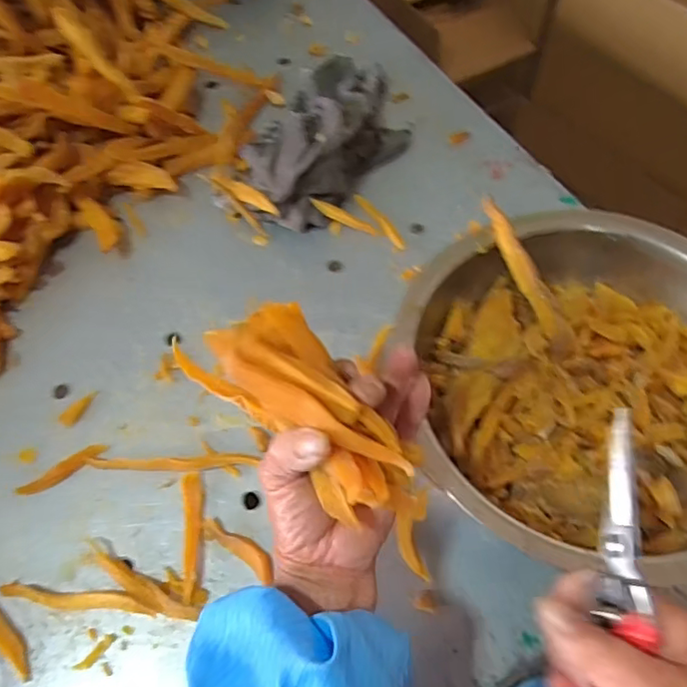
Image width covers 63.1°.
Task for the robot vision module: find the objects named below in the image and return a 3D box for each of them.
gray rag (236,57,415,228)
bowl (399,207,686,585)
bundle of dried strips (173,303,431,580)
[{"bbox_3d":[-0.006,-0.235,0.606,0.135,0.066,0.254,15,62,10],"label":"gray rag"},{"bbox_3d":[0.196,0.031,0.437,0.278,0.086,0.280,-1,61,2],"label":"bowl"},{"bbox_3d":[-0.009,0.045,0.298,0.062,0.033,0.158,-42,84,-19],"label":"bundle of dried strips"}]

